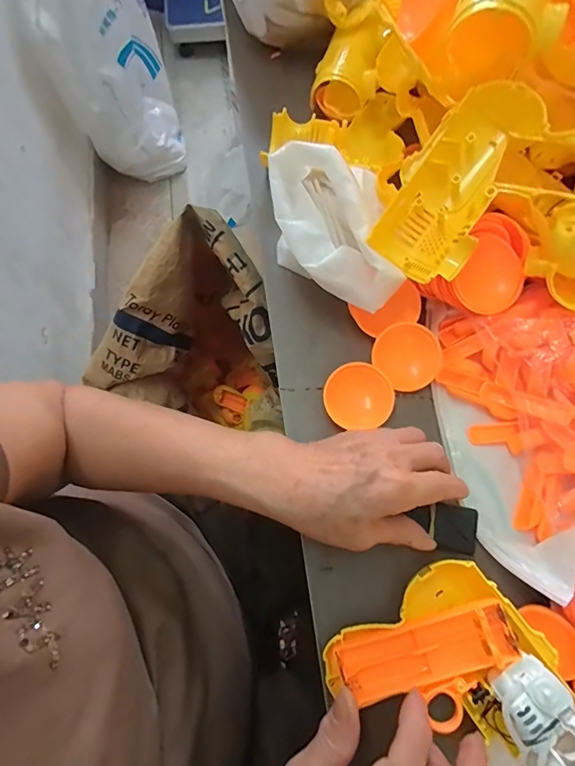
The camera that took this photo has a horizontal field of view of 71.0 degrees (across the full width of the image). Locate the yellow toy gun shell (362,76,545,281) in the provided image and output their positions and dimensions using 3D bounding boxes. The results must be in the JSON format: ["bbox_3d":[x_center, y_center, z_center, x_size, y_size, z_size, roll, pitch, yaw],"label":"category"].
[{"bbox_3d":[0.120,-0.142,0.290,0.068,0.028,0.131,33,108,10],"label":"yellow toy gun shell"}]

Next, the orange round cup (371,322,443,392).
[{"bbox_3d":[0.098,-0.022,0.330,0.053,0.014,0.053,0,90,7],"label":"orange round cup"}]

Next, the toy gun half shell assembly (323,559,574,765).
[{"bbox_3d":[0.111,0.188,0.243,0.111,0.027,0.139,-41,76,-13],"label":"toy gun half shell assembly"}]

